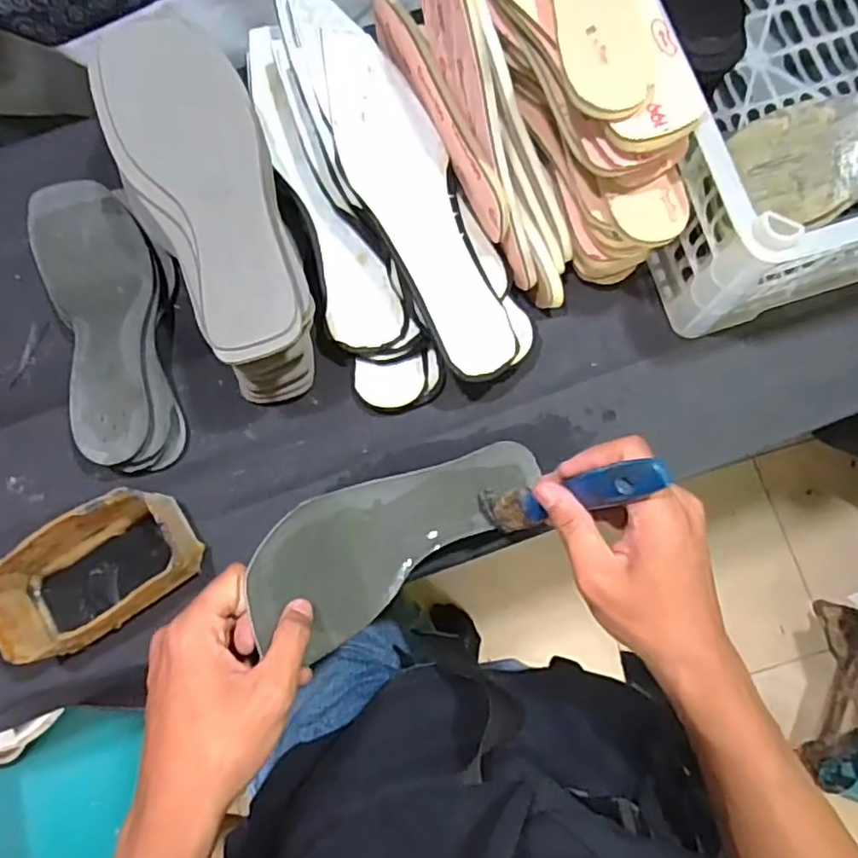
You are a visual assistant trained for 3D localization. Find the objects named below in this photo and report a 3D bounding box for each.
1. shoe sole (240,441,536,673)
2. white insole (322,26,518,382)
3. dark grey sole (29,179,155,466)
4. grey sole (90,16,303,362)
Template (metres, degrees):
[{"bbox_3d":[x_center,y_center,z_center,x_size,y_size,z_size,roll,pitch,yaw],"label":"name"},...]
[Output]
[{"bbox_3d":[-0.015,0.065,0.435,0.227,0.038,0.082,-24,76,-29],"label":"shoe sole"},{"bbox_3d":[-0.013,-0.169,0.480,0.081,0.009,0.277,-21,87,-27],"label":"white insole"},{"bbox_3d":[-0.262,-0.085,0.520,0.095,0.038,0.239,-14,77,-2],"label":"dark grey sole"},{"bbox_3d":[-0.153,-0.160,0.433,0.094,0.036,0.246,-22,78,-3],"label":"grey sole"}]

